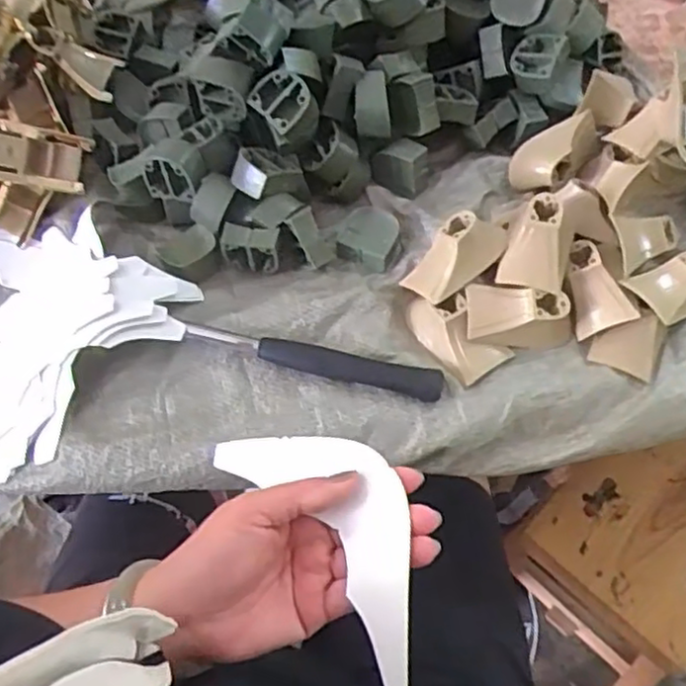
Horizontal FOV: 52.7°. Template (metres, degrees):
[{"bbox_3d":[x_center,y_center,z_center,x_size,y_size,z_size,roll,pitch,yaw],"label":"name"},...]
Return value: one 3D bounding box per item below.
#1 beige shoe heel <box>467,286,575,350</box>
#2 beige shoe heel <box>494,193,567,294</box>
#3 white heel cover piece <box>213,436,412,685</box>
[{"bbox_3d":[0.129,-0.020,0.511,0.077,0.040,0.041,-1,57,3],"label":"beige shoe heel"},{"bbox_3d":[0.143,-0.073,0.505,0.044,0.035,0.065,16,60,13],"label":"beige shoe heel"},{"bbox_3d":[-0.001,0.094,0.365,0.067,0.025,0.158,-32,56,-16],"label":"white heel cover piece"}]

